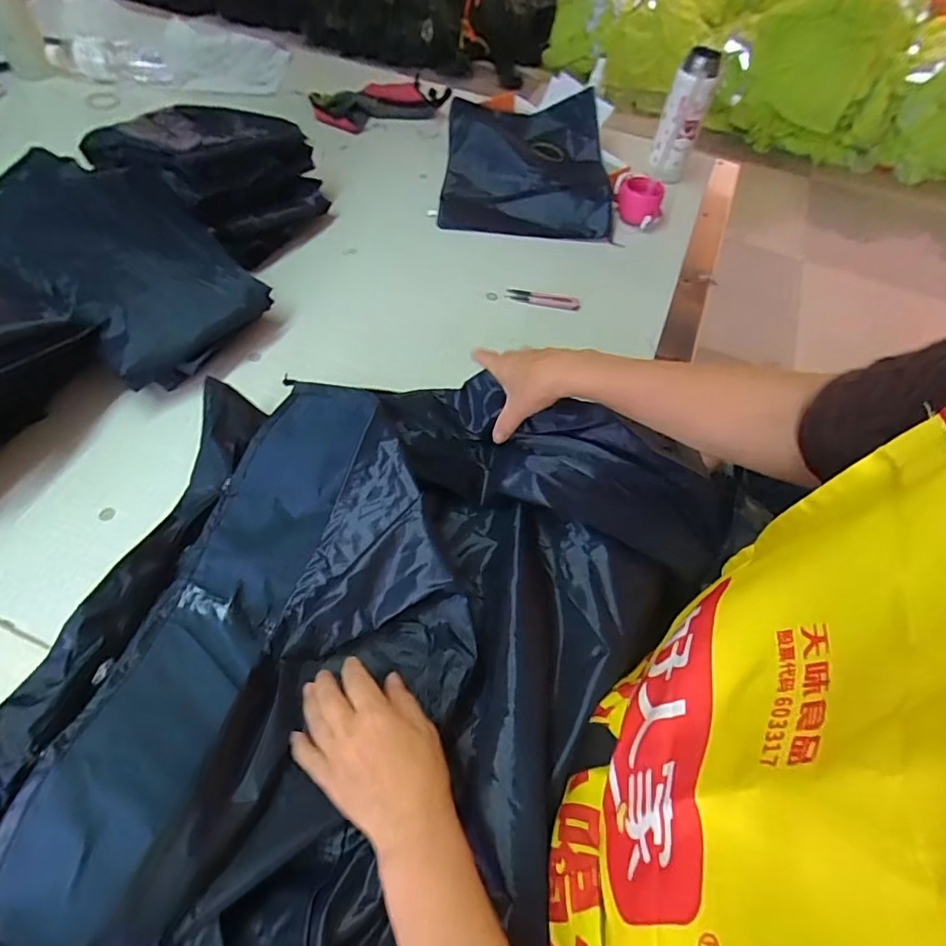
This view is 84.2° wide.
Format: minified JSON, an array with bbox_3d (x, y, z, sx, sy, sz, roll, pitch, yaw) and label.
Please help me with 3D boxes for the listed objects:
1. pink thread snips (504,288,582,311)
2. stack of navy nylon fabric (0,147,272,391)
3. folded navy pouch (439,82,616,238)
[{"bbox_3d":[0.100,-0.250,0.745,0.102,0.019,0.015,14,56,4],"label":"pink thread snips"},{"bbox_3d":[-0.455,-0.268,0.647,0.400,0.097,0.217,31,59,15],"label":"stack of navy nylon fabric"},{"bbox_3d":[0.094,-0.552,0.918,0.282,0.053,0.358,4,56,-3],"label":"folded navy pouch"}]

